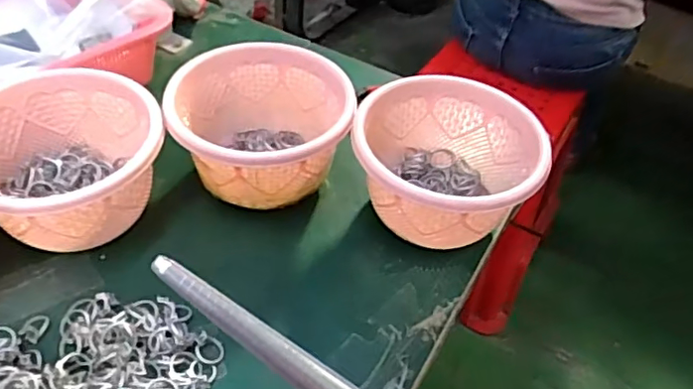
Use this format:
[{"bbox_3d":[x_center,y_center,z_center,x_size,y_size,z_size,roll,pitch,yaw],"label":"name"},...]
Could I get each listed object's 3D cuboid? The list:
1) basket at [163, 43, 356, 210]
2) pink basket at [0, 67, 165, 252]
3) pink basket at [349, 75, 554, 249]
[{"bbox_3d":[-0.071,-0.057,0.492,0.144,0.076,0.129,-5,46,-11],"label":"basket"},{"bbox_3d":[-0.214,-0.024,0.455,0.137,0.080,0.132,-15,49,-20],"label":"pink basket"},{"bbox_3d":[0.076,-0.020,0.478,0.141,0.093,0.126,17,46,11],"label":"pink basket"}]

